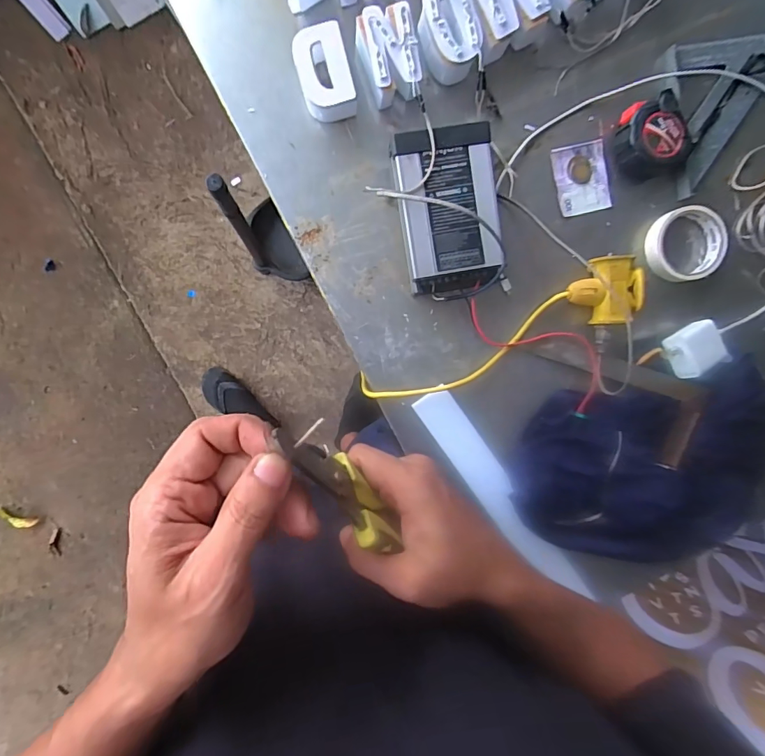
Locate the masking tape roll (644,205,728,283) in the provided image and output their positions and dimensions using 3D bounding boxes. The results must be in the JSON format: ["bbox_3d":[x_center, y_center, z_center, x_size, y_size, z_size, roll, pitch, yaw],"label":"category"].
[{"bbox_3d":[0.384,-0.169,0.582,0.091,0.035,0.090,-1,98,-4],"label":"masking tape roll"}]

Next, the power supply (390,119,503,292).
[{"bbox_3d":[0.076,-0.192,0.542,0.118,0.046,0.187,-7,98,-3],"label":"power supply"}]

